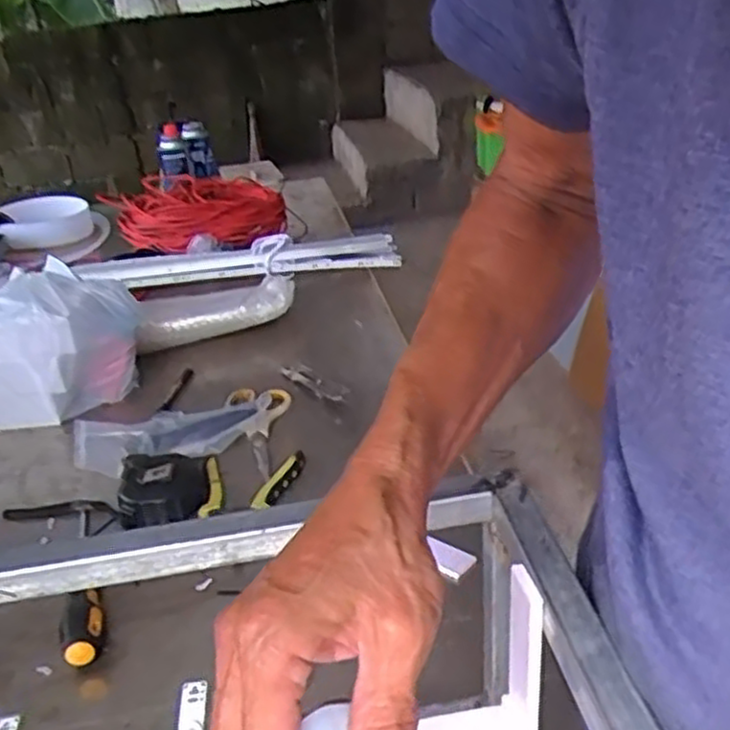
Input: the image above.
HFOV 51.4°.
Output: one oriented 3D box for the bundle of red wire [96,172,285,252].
[{"bbox_3d":[-0.303,-0.280,1.381,0.278,0.091,0.215,-23,34,-31],"label":"bundle of red wire"}]

